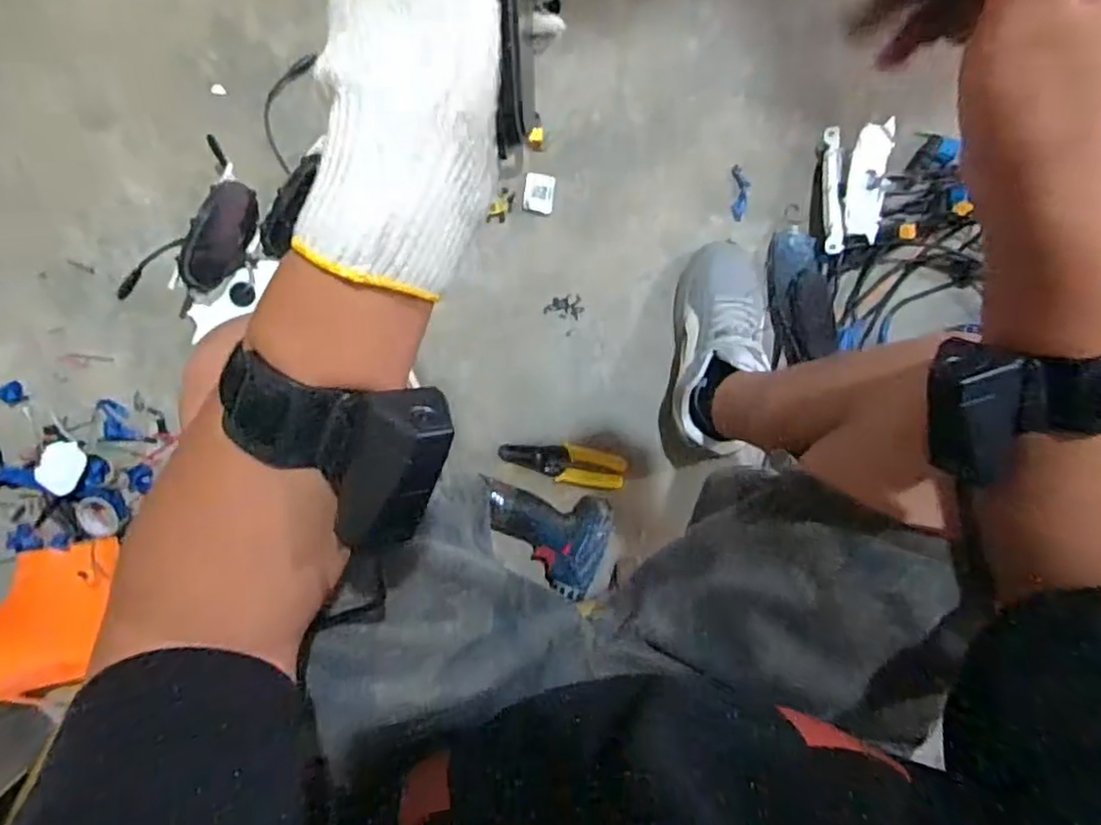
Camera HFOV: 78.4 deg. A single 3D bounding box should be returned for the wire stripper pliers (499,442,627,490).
[{"bbox_3d":[0.017,0.065,0.865,0.161,0.015,0.047,12,95,-8],"label":"wire stripper pliers"}]

